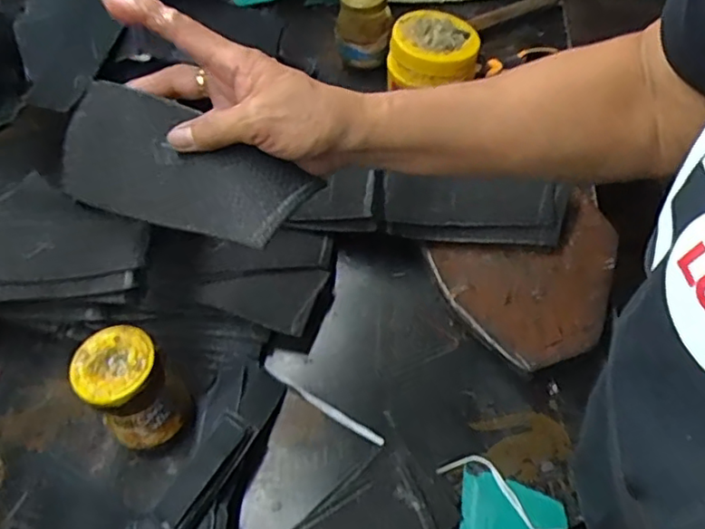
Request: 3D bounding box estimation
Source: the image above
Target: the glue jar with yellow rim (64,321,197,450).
[{"bbox_3d":[-0.168,0.094,0.467,0.059,0.081,0.061,-2,54,3],"label":"glue jar with yellow rim"}]

